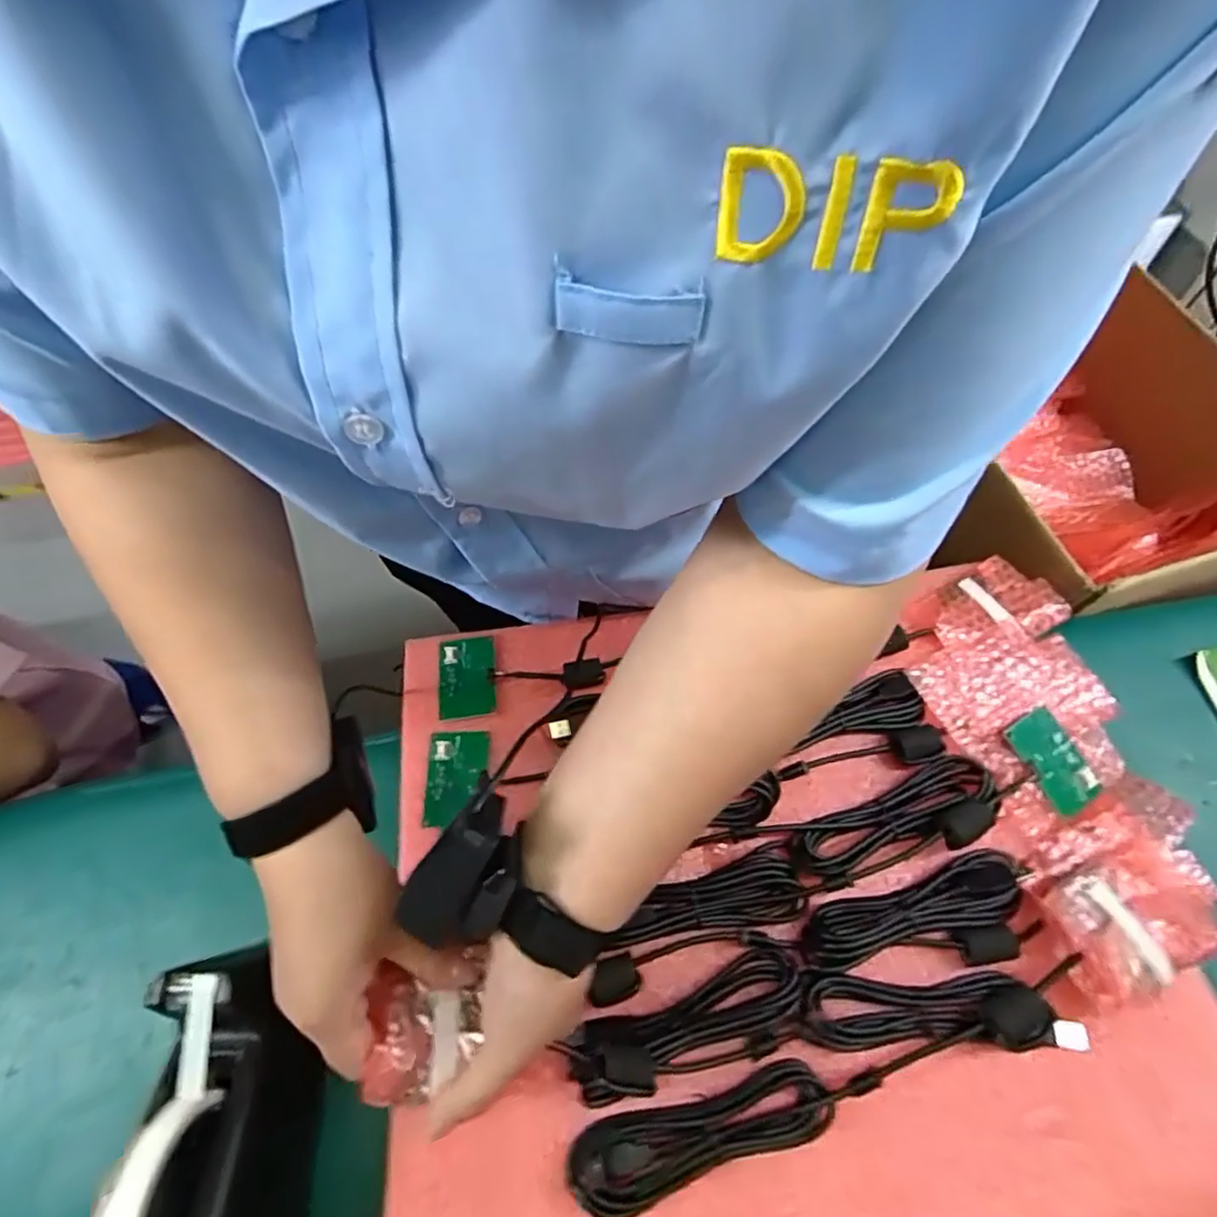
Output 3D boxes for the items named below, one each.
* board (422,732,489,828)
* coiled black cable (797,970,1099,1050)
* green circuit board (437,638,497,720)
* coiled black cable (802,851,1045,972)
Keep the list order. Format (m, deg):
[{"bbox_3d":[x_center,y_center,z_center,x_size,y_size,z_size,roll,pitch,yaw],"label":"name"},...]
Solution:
[{"bbox_3d":[-0.111,0.124,0.469,0.044,0.007,0.067,-2,61,-3],"label":"board"},{"bbox_3d":[0.195,0.239,0.378,0.155,0.024,0.037,1,61,-1],"label":"coiled black cable"},{"bbox_3d":[-0.113,0.054,0.509,0.044,0.004,0.066,-6,61,-5],"label":"green circuit board"},{"bbox_3d":[0.196,0.197,0.406,0.146,0.020,0.059,-8,61,-6],"label":"coiled black cable"}]

